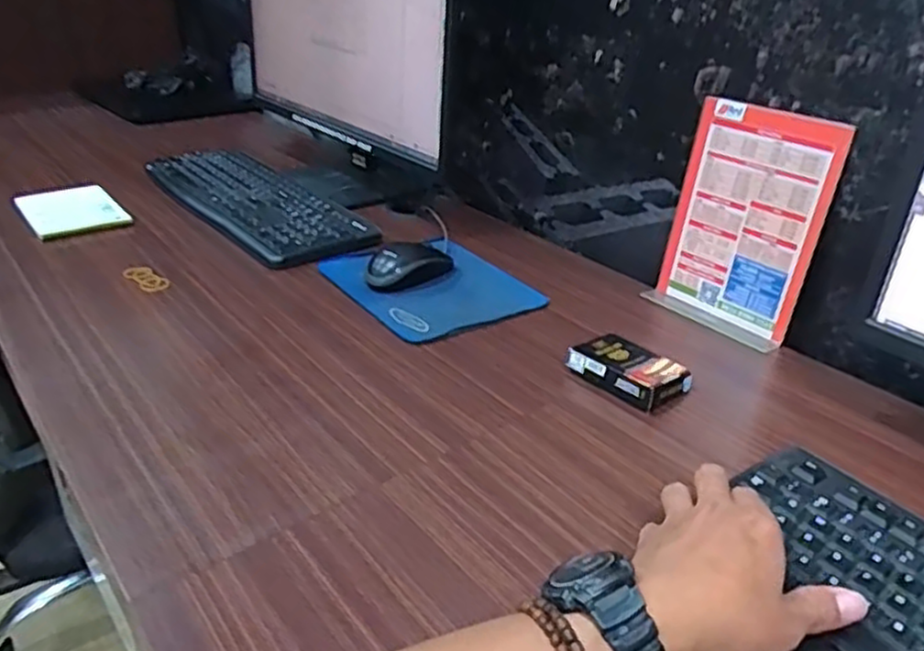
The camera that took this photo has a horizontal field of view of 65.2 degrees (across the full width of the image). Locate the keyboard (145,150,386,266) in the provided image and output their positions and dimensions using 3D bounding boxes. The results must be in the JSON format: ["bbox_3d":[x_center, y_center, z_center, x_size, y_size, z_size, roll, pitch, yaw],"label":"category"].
[{"bbox_3d":[-0.284,-0.175,0.965,0.169,0.019,0.429,-24,38,-35],"label":"keyboard"}]

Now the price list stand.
[{"bbox_3d":[0.273,-0.099,0.714,0.054,0.207,0.151,-20,35,-33],"label":"price list stand"}]

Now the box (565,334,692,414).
[{"bbox_3d":[0.145,0.038,0.629,0.062,0.018,0.094,-26,40,-37],"label":"box"}]

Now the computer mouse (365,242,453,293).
[{"bbox_3d":[-0.056,-0.067,0.785,0.054,0.032,0.092,27,40,37],"label":"computer mouse"}]

